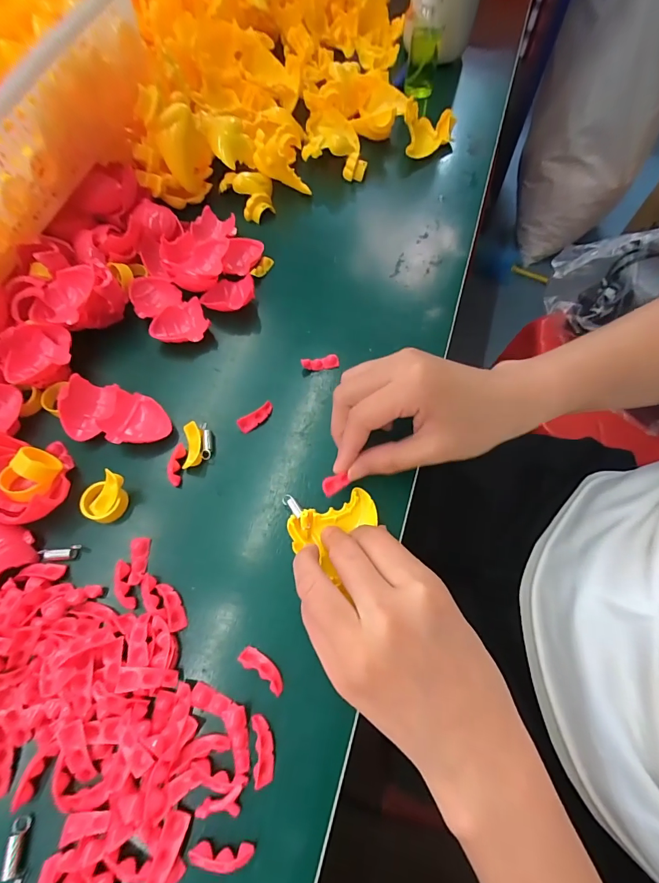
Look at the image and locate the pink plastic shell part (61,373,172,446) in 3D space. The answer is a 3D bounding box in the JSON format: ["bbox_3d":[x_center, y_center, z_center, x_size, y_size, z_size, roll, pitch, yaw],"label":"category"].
[{"bbox_3d":[-0.150,-0.019,0.271,0.075,0.017,0.041,12,66,7],"label":"pink plastic shell part"}]

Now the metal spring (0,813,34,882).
[{"bbox_3d":[-0.147,0.193,0.182,0.006,0.008,0.027,-8,65,-3],"label":"metal spring"}]

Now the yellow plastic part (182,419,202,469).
[{"bbox_3d":[-0.095,0.002,0.271,0.012,0.005,0.033,-8,65,-2],"label":"yellow plastic part"}]

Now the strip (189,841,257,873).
[{"bbox_3d":[-0.051,0.195,0.182,0.029,0.007,0.008,2,65,2],"label":"strip"}]

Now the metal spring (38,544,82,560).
[{"bbox_3d":[-0.166,0.069,0.239,0.024,0.004,0.008,-9,65,-3],"label":"metal spring"}]

